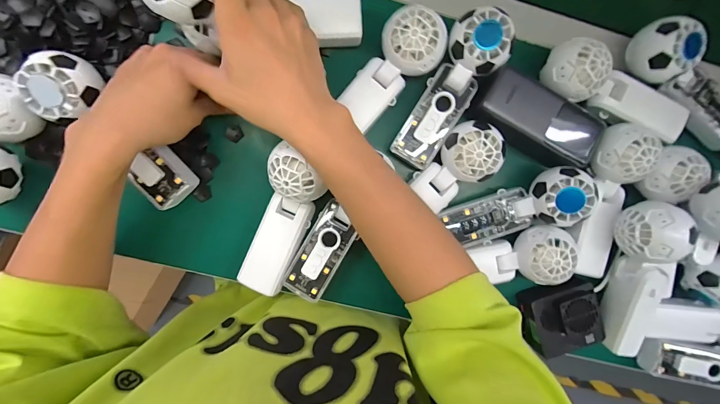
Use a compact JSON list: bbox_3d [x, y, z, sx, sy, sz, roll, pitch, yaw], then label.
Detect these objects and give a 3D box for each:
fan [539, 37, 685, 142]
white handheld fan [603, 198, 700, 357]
[{"bbox_3d":[0.282,-0.125,0.363,0.166,0.054,0.074,14,91,-19],"label":"fan"},{"bbox_3d":[0.298,0.084,0.352,0.045,0.057,0.164,0,108,-5],"label":"white handheld fan"}]

